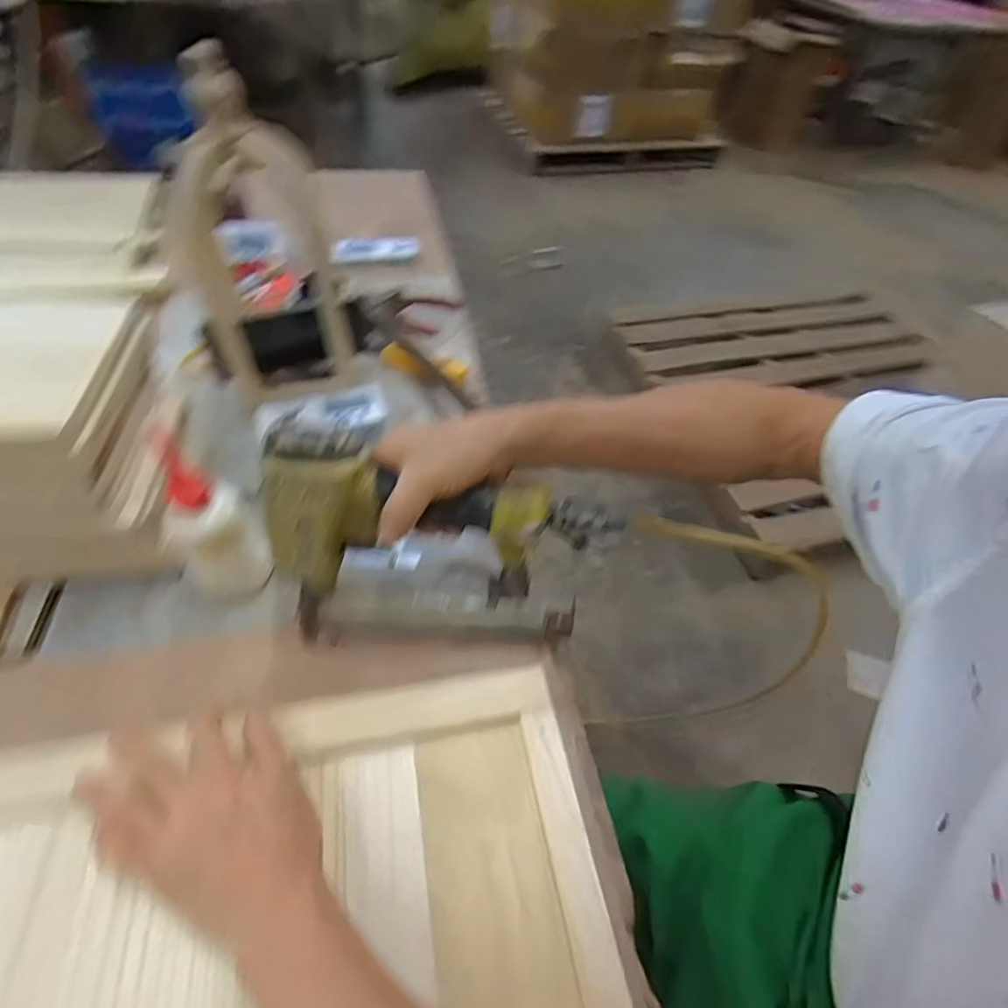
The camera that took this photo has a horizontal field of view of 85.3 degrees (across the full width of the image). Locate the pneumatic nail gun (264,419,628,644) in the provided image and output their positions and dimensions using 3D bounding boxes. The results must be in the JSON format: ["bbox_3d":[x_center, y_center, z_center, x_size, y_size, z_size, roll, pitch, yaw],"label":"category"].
[{"bbox_3d":[-0.052,0.025,0.421,0.241,0.150,0.075,11,28,-15],"label":"pneumatic nail gun"}]

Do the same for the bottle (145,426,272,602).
[{"bbox_3d":[-0.234,0.015,0.435,0.048,0.156,0.060,38,56,23],"label":"bottle"}]

